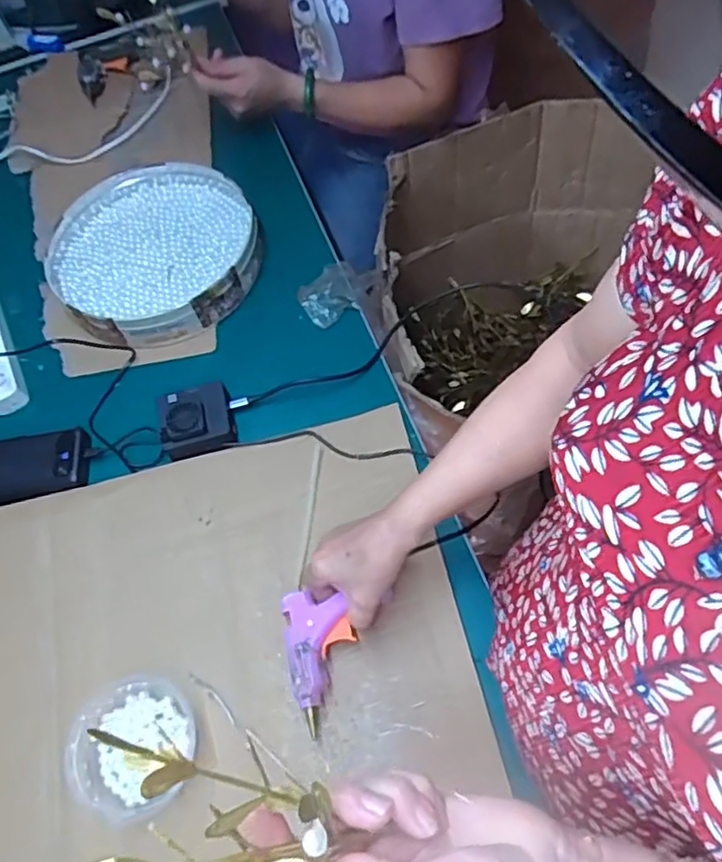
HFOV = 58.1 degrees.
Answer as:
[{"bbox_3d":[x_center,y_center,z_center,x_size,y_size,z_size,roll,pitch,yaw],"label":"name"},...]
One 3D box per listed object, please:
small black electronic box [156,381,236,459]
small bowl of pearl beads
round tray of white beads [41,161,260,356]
[{"bbox_3d":[-0.184,-0.016,0.721,0.078,0.033,0.078,-14,59,-7],"label":"small black electronic box"},{"bbox_3d":[-0.202,0.272,0.562,0.110,0.025,0.112,-1,59,1],"label":"small bowl of pearl beads"},{"bbox_3d":[-0.281,-0.250,0.861,0.263,0.054,0.326,-33,63,-17],"label":"round tray of white beads"}]

